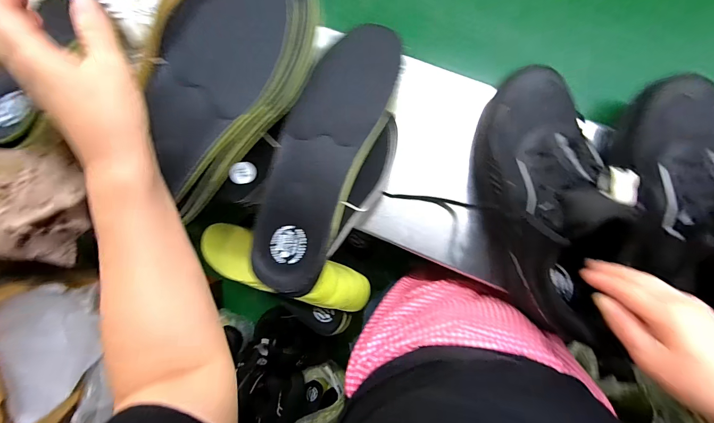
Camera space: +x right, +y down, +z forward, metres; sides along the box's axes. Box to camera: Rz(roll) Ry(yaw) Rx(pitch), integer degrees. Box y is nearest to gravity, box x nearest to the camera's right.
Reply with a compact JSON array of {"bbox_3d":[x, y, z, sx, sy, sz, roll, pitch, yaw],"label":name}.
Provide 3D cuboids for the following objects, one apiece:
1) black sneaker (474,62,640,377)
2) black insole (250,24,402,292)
[{"bbox_3d":[0.195,-0.006,0.345,0.102,0.158,0.288,-8,89,8],"label":"black sneaker"},{"bbox_3d":[-0.038,-0.065,0.370,0.103,0.037,0.311,24,93,7],"label":"black insole"}]

